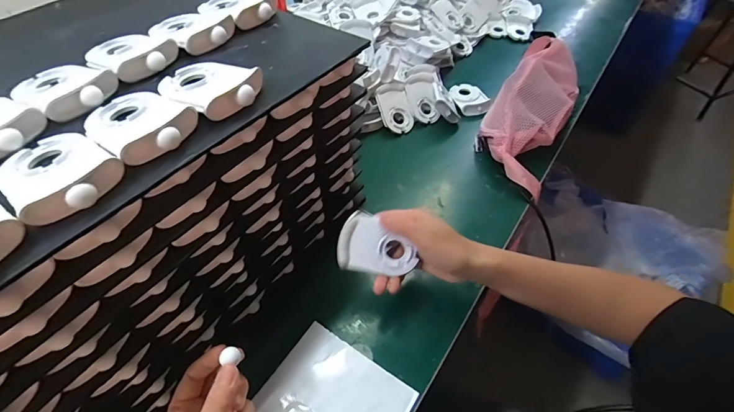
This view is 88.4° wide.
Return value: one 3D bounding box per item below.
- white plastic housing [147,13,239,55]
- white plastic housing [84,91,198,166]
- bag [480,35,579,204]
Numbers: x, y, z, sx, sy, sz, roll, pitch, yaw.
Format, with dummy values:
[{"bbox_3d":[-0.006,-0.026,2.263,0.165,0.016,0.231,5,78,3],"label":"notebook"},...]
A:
[{"bbox_3d":[-0.169,-0.173,0.365,0.083,0.016,0.062,31,58,25],"label":"white plastic housing"},{"bbox_3d":[-0.164,-0.061,0.270,0.085,0.017,0.058,29,57,24],"label":"white plastic housing"},{"bbox_3d":[0.280,-0.172,0.630,0.118,0.090,0.342,23,55,20],"label":"bag"}]

